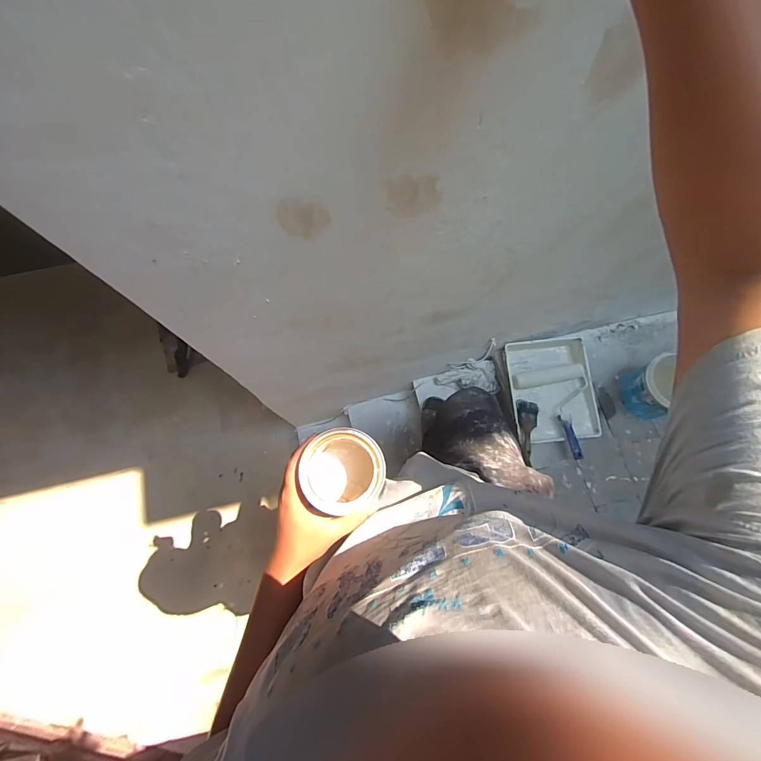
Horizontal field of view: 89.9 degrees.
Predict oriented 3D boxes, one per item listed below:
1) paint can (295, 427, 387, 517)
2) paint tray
[{"bbox_3d":[-0.043,0.116,0.490,0.095,0.093,0.093,4,74,2],"label":"paint can"},{"bbox_3d":[0.595,0.028,1.332,0.293,0.062,0.364,0,74,1],"label":"paint tray"}]

